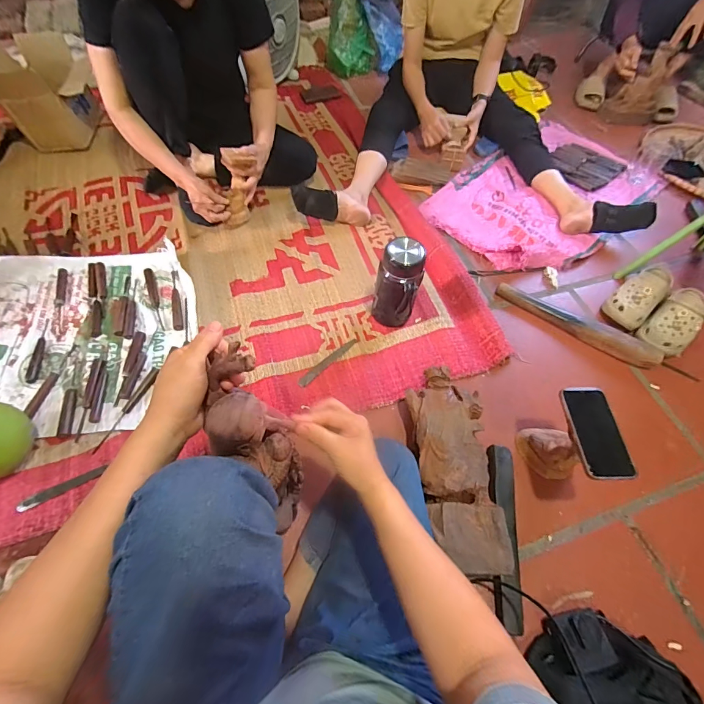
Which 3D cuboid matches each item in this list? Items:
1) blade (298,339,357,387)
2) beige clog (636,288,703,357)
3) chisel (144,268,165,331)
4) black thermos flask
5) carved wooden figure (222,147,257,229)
[{"bbox_3d":[-0.054,0.020,0.830,0.022,0.006,0.170,40,64,18],"label":"blade"},{"bbox_3d":[0.774,-0.079,0.867,0.220,0.085,0.092,-39,69,-24],"label":"beige clog"},{"bbox_3d":[-0.480,-0.131,0.888,0.022,0.015,0.191,-18,61,-15],"label":"chisel"},{"bbox_3d":[0.099,-0.144,0.809,0.095,0.217,0.076,21,59,8],"label":"black thermos flask"},{"bbox_3d":[-0.310,-0.439,0.979,0.084,0.193,0.059,23,35,10],"label":"carved wooden figure"}]

